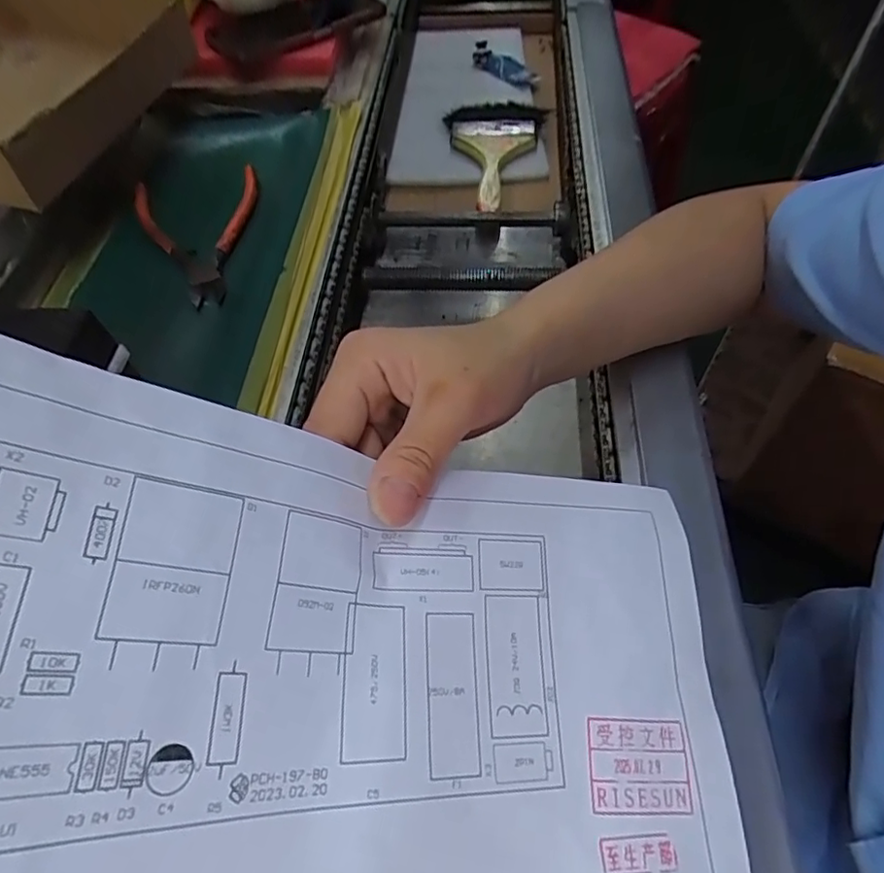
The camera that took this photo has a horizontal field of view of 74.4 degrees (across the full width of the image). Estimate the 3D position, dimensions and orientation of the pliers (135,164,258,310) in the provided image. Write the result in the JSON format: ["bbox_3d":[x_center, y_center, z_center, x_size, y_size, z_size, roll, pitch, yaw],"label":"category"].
[{"bbox_3d":[-0.185,-0.149,0.428,0.095,0.011,0.143,-9,56,-4],"label":"pliers"}]

